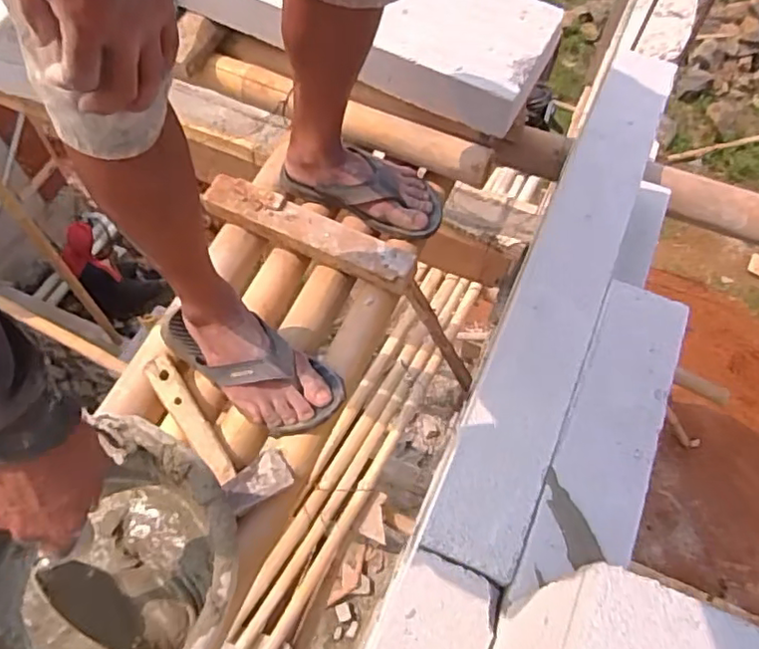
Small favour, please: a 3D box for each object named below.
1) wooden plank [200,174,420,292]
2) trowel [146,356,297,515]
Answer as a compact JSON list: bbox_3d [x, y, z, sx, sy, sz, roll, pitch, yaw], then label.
[{"bbox_3d":[-0.102,-0.129,0.875,0.317,0.047,0.061,24,63,12],"label":"wooden plank"},{"bbox_3d":[-0.201,0.120,0.750,0.075,0.017,0.229,-36,67,-19],"label":"trowel"}]

